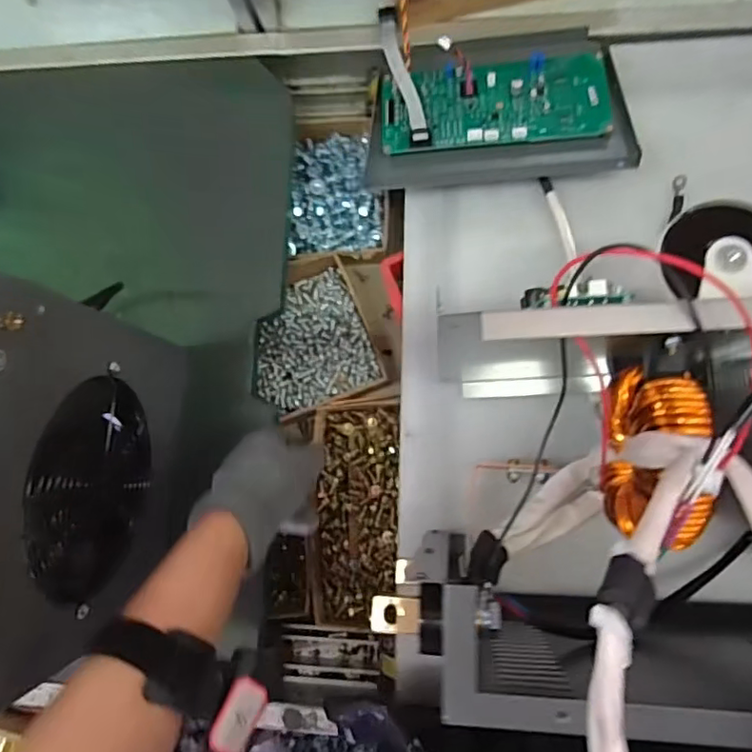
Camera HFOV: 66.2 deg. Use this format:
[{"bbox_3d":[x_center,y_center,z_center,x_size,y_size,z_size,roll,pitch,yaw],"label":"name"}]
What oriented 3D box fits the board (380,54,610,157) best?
[{"bbox_3d":[0.105,-0.246,0.518,0.195,0.013,0.088,-4,72,7],"label":"board"}]

